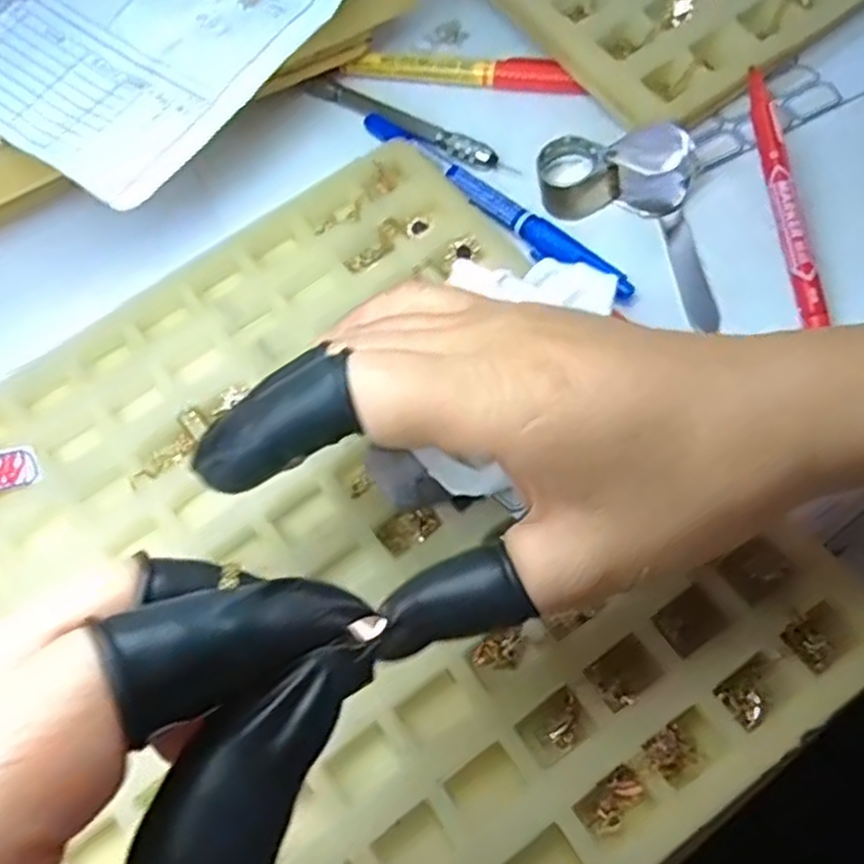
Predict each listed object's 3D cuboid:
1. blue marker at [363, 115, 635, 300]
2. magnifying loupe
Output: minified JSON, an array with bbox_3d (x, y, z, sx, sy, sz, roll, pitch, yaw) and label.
[{"bbox_3d":[0.021,-0.093,0.310,0.140,0.007,0.013,40,70,21],"label":"blue marker"},{"bbox_3d":[0.072,-0.100,0.295,0.060,0.026,0.024,-6,65,4],"label":"magnifying loupe"}]

